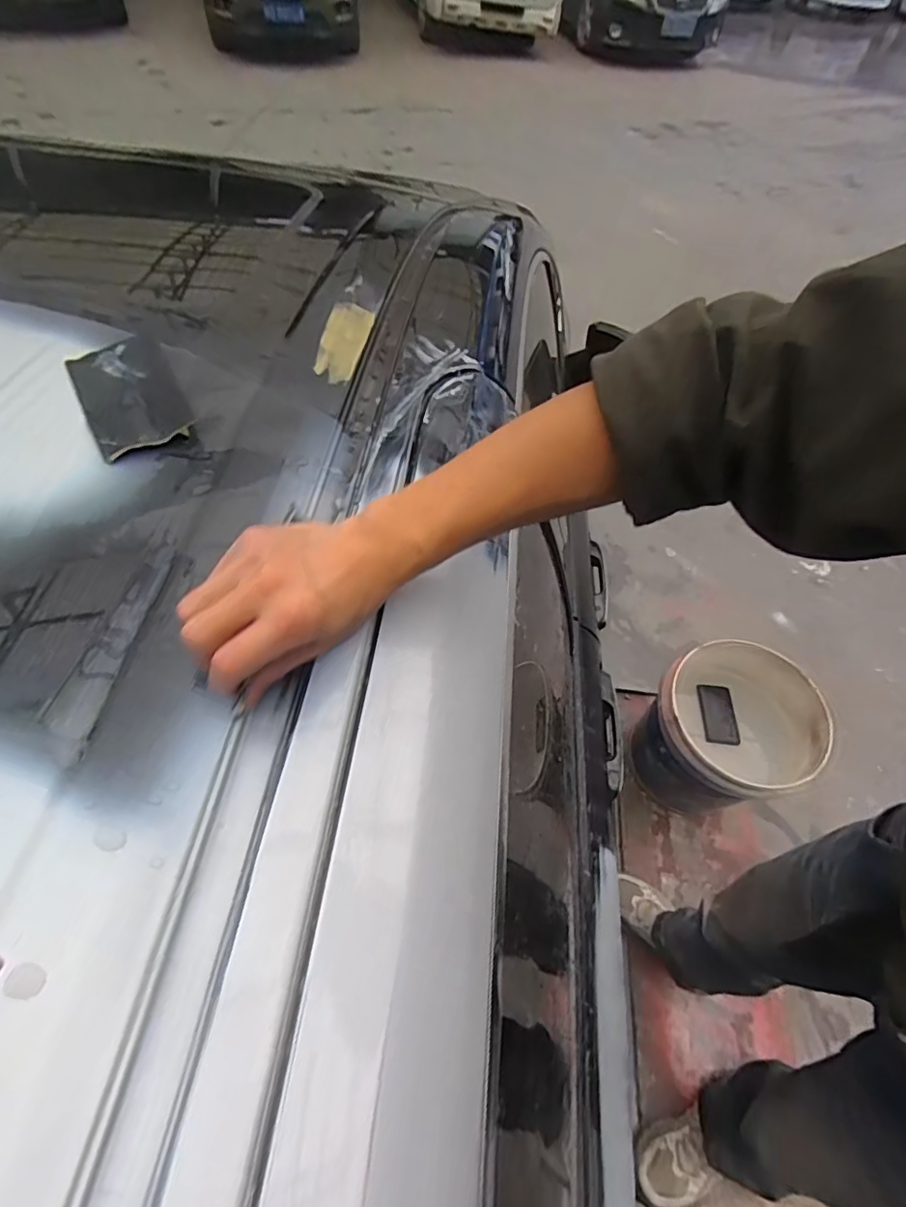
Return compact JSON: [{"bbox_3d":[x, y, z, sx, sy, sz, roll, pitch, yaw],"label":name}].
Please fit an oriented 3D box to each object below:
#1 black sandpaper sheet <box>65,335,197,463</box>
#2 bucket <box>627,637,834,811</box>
[{"bbox_3d":[-0.266,-0.175,0.452,0.077,0.010,0.135,-27,62,-19],"label":"black sandpaper sheet"},{"bbox_3d":[0.564,0.297,1.185,0.311,0.353,0.285,1,56,-2],"label":"bucket"}]

